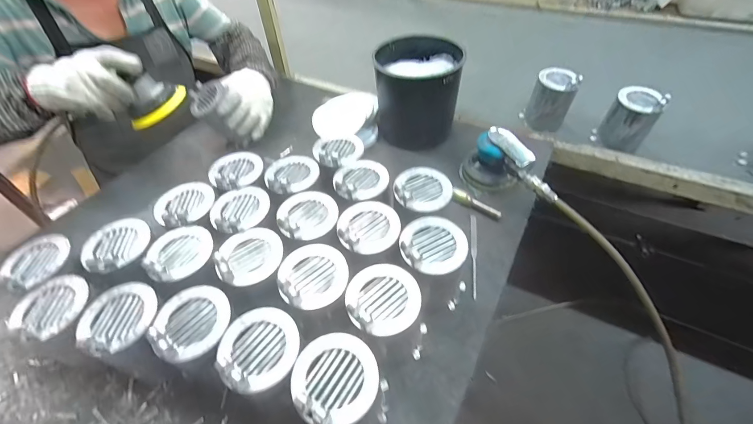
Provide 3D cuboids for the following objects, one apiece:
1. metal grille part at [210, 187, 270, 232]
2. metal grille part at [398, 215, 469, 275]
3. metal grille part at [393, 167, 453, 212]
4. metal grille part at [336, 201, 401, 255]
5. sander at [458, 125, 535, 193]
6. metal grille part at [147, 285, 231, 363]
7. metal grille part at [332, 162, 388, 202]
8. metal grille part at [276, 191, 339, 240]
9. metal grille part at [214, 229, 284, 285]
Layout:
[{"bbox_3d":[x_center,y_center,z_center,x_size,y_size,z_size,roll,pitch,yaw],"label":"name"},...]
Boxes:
[{"bbox_3d":[-0.204,-0.010,0.516,0.084,0.016,0.081,-24,51,-17],"label":"metal grille part"},{"bbox_3d":[0.077,0.040,0.457,0.086,0.017,0.086,-2,48,2],"label":"metal grille part"},{"bbox_3d":[0.072,-0.038,0.528,0.086,0.017,0.088,1,53,-1],"label":"metal grille part"},{"bbox_3d":[-0.011,0.018,0.486,0.085,0.015,0.087,-2,48,2],"label":"metal grille part"},{"bbox_3d":[0.228,-0.095,0.661,0.091,0.092,0.121,-22,50,-15],"label":"sander"},{"bbox_3d":[-0.218,0.124,0.407,0.081,0.024,0.088,-2,48,2],"label":"metal grille part"},{"bbox_3d":[-0.026,-0.056,0.550,0.086,0.019,0.079,-2,48,2],"label":"metal grille part"},{"bbox_3d":[-0.101,0.000,0.505,0.084,0.016,0.087,0,51,0],"label":"metal grille part"},{"bbox_3d":[-0.169,0.057,0.465,0.083,0.019,0.082,-19,50,-12],"label":"metal grille part"}]

